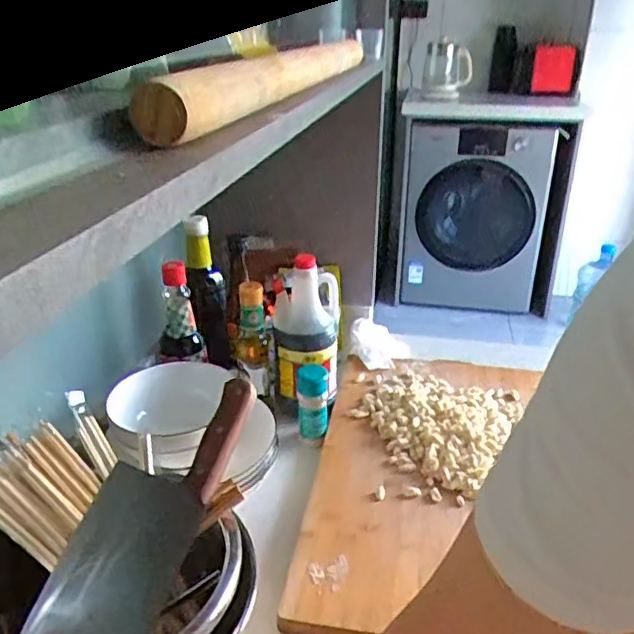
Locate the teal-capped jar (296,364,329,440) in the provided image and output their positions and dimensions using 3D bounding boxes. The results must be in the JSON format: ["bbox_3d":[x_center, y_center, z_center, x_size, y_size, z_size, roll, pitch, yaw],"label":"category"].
[{"bbox_3d":[-0.006,0.104,0.785,0.040,0.080,0.050,-2,27,-4],"label":"teal-capped jar"}]

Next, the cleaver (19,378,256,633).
[{"bbox_3d":[-0.154,0.181,0.542,0.096,0.024,0.287,26,74,0],"label":"cleaver"}]

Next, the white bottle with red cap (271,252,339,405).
[{"bbox_3d":[-0.011,0.024,0.813,0.095,0.193,0.077,-10,28,-19],"label":"white bottle with red cap"}]

